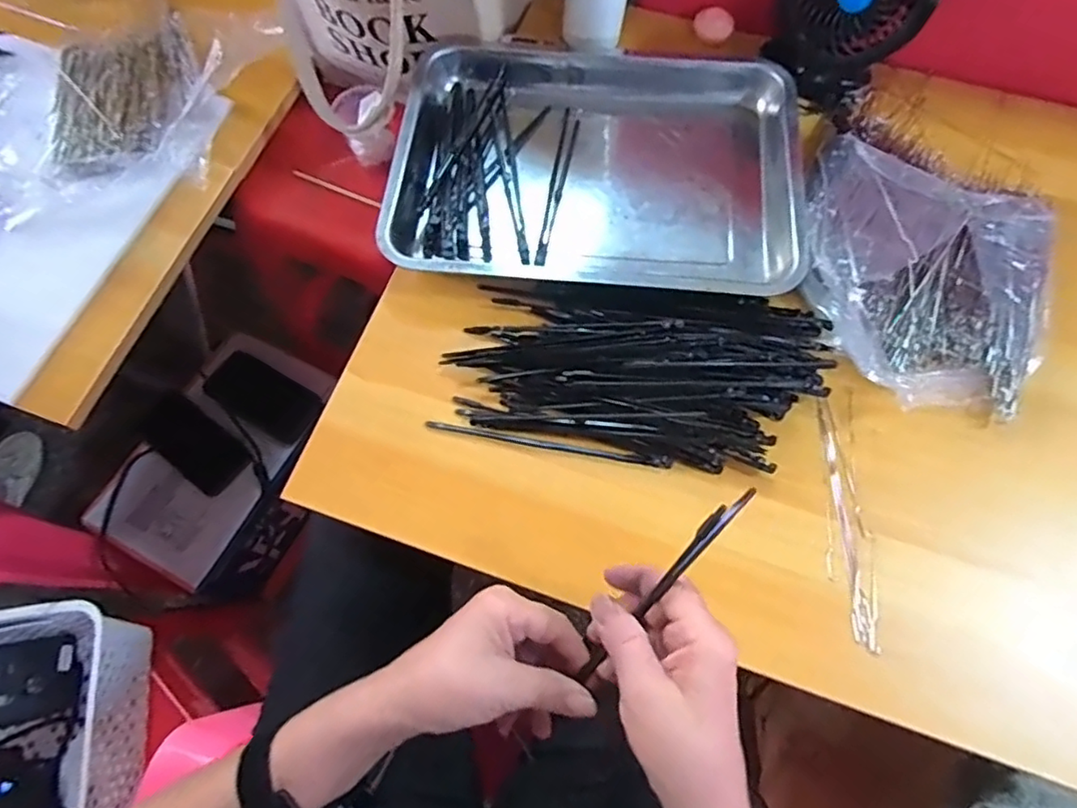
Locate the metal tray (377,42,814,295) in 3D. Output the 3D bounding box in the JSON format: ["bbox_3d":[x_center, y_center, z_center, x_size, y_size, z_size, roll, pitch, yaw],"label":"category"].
[{"bbox_3d":[0.050,-0.225,0.550,0.347,0.045,0.292,3,69,2],"label":"metal tray"}]

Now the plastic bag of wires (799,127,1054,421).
[{"bbox_3d":[0.318,-0.108,0.496,0.206,0.043,0.242,14,70,7],"label":"plastic bag of wires"}]

